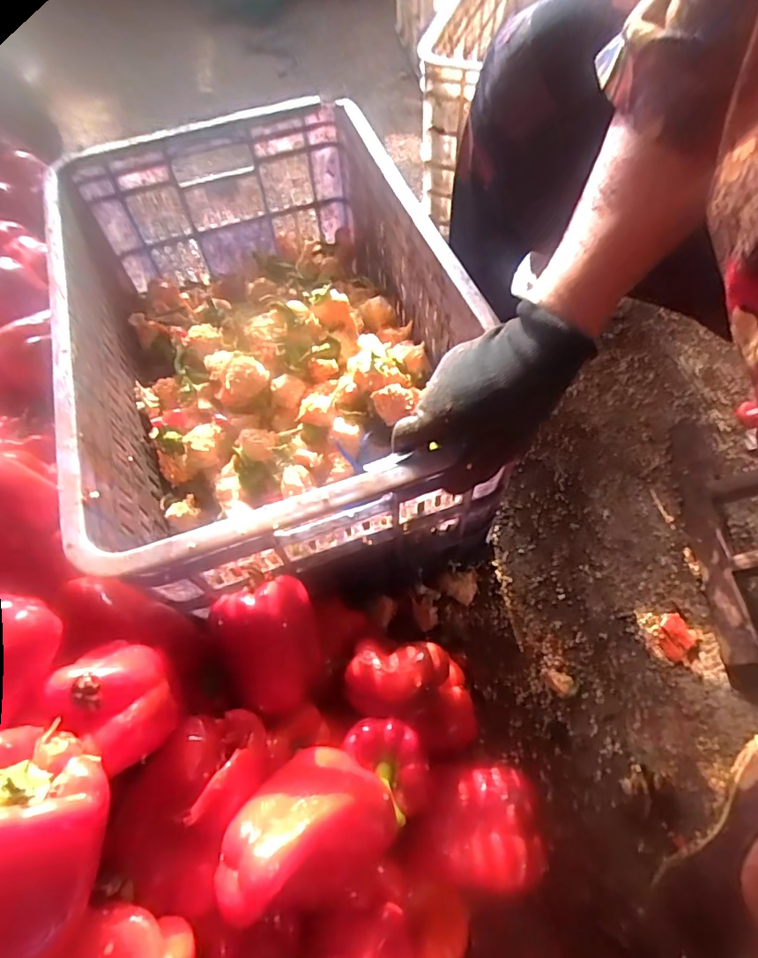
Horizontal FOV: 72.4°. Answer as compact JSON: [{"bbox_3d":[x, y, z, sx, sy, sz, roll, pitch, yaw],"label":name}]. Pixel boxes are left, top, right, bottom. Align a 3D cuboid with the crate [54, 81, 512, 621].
[{"bbox_3d":[-0.120,-0.167,0.566,0.346,0.214,0.545,-19,63,-6],"label":"crate"}]

